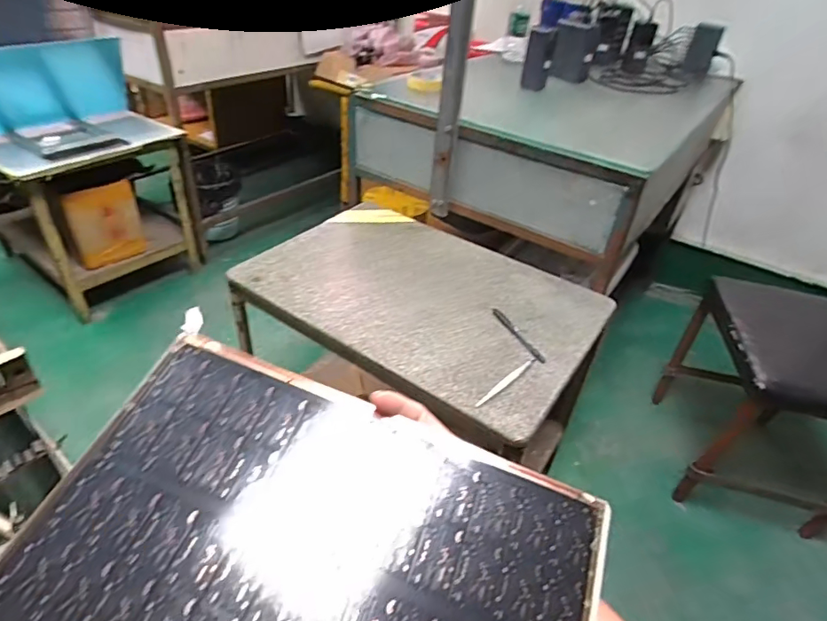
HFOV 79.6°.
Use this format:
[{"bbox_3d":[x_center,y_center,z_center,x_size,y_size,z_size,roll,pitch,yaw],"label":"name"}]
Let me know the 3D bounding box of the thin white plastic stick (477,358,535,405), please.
[{"bbox_3d":[0.141,0.107,0.746,0.012,0.006,0.140,33,45,32],"label":"thin white plastic stick"}]

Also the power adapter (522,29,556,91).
[{"bbox_3d":[0.281,-0.564,1.120,0.054,0.116,0.028,11,37,7],"label":"power adapter"}]

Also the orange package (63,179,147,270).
[{"bbox_3d":[-0.921,-0.246,1.494,0.043,0.246,0.205,26,41,25],"label":"orange package"}]

